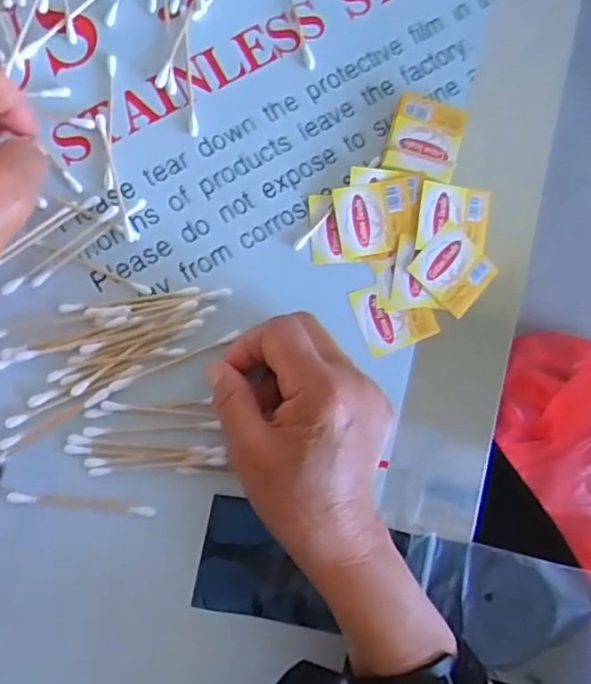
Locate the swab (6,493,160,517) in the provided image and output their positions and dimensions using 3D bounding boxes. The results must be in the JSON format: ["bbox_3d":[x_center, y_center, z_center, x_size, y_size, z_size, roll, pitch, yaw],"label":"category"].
[{"bbox_3d":[-0.109,0.083,0.316,0.072,0.004,0.008,9,85,-8],"label":"swab"}]

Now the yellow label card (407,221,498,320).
[{"bbox_3d":[0.092,-0.042,0.353,0.042,0.004,0.040,43,82,-4],"label":"yellow label card"}]

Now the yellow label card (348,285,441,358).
[{"bbox_3d":[0.057,-0.016,0.348,0.043,0.004,0.039,-21,90,-9],"label":"yellow label card"}]

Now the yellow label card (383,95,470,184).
[{"bbox_3d":[0.075,-0.117,0.350,0.041,0.004,0.045,15,86,-6],"label":"yellow label card"}]

